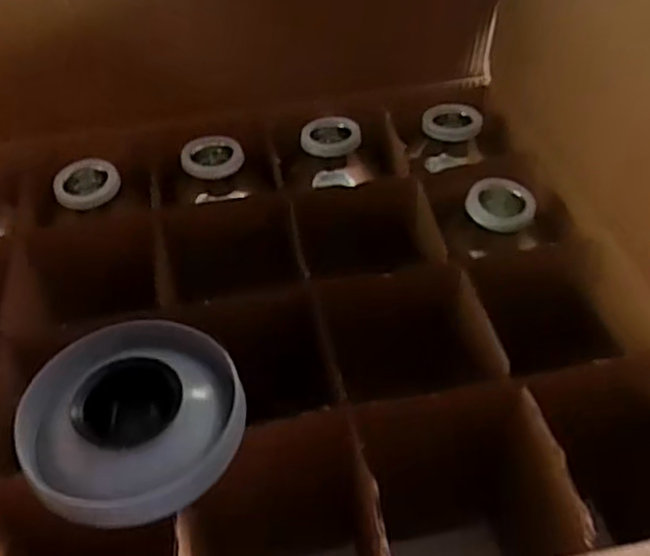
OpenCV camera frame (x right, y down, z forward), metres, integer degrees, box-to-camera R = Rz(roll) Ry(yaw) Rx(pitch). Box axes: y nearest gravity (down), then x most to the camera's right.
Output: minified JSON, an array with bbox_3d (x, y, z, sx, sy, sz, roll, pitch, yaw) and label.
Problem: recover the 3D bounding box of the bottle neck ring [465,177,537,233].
[{"bbox_3d":[0.156,-0.066,0.609,0.059,0.010,0.048,8,77,14],"label":"bottle neck ring"}]

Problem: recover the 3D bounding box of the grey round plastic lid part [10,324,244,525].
[{"bbox_3d":[-0.119,0.089,0.436,0.129,0.035,0.129,-1,64,2],"label":"grey round plastic lid part"}]

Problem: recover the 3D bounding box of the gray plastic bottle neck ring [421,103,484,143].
[{"bbox_3d":[0.130,-0.157,0.702,0.057,0.021,0.042,-10,47,-7],"label":"gray plastic bottle neck ring"}]

